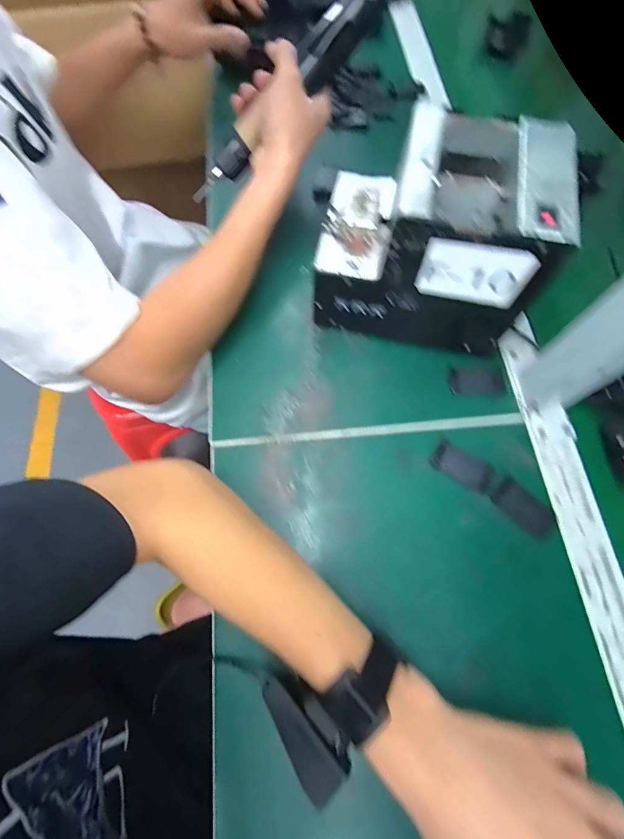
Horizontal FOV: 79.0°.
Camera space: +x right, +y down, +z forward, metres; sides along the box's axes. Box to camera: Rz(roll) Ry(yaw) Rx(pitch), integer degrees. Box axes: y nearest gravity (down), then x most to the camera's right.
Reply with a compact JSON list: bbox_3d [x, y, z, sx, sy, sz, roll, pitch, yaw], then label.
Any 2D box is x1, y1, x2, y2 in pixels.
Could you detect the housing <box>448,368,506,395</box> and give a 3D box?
[{"bbox_3d":[0.165,-0.037,0.382,0.052,0.013,0.027,2,69,-1],"label":"housing"}]

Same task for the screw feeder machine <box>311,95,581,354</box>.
[{"bbox_3d":[0.102,-0.160,0.347,0.172,0.156,0.128,12,69,4],"label":"screw feeder machine"}]

